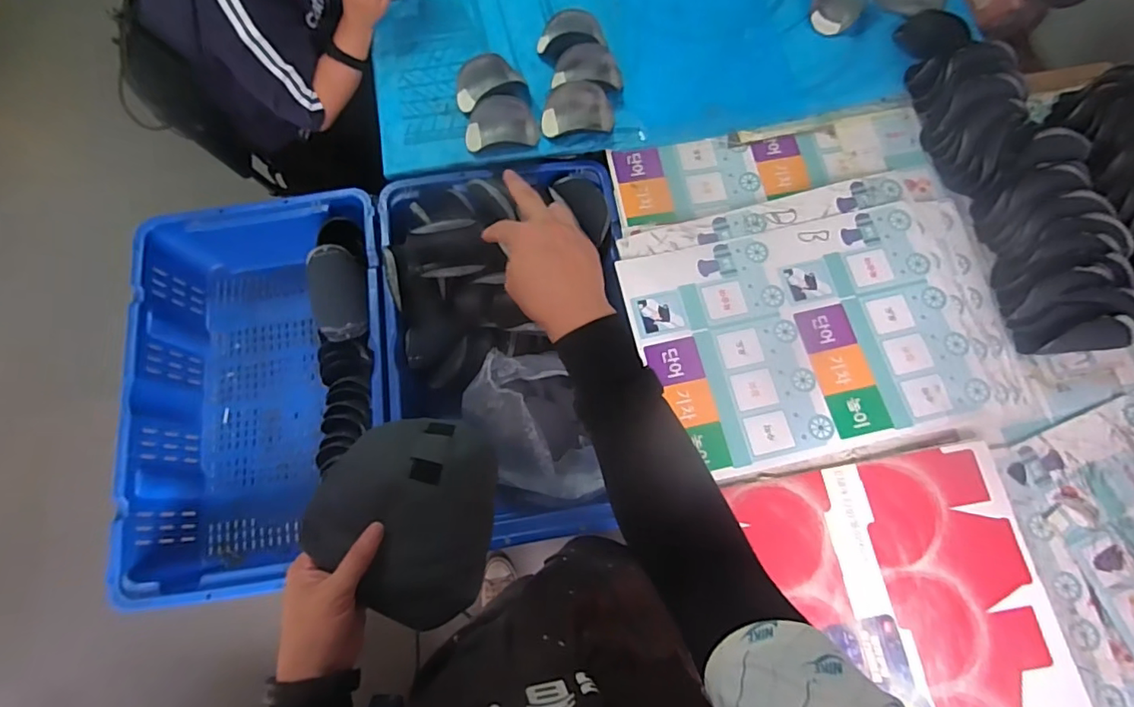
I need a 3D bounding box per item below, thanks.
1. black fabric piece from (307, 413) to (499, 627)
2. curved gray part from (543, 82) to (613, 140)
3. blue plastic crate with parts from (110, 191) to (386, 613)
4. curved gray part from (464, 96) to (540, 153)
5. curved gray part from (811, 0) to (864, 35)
[{"bbox_3d":[-0.151,0.155,0.506,0.155,0.057,0.186,4,72,0],"label":"black fabric piece"},{"bbox_3d":[0.021,-0.458,1.003,0.135,0.044,0.092,-2,72,-2],"label":"curved gray part"},{"bbox_3d":[-0.518,0.063,0.959,0.424,0.200,0.652,-8,73,-1],"label":"blue plastic crate with parts"},{"bbox_3d":[-0.124,-0.436,1.009,0.132,0.031,0.101,-6,72,-3],"label":"curved gray part"},{"bbox_3d":[0.553,-0.718,1.090,0.092,0.033,0.147,16,72,4],"label":"curved gray part"}]

